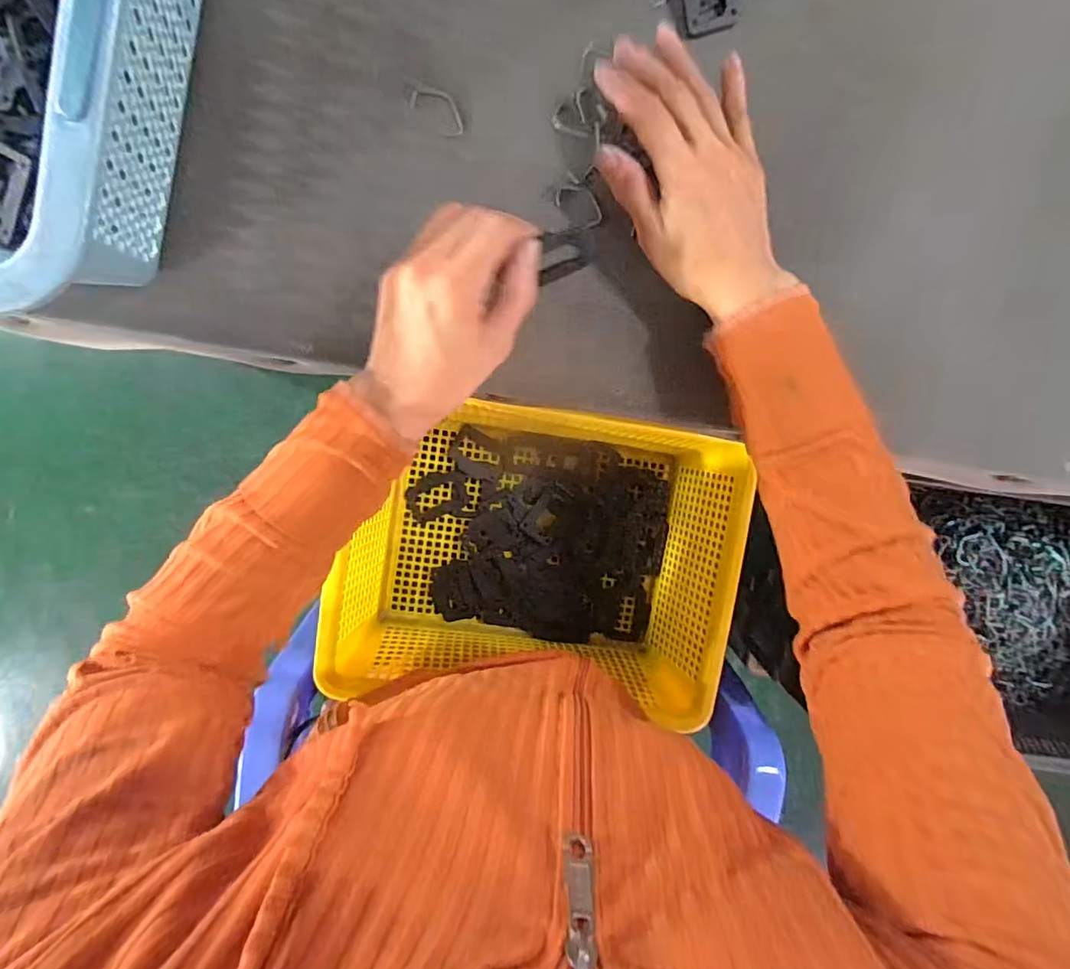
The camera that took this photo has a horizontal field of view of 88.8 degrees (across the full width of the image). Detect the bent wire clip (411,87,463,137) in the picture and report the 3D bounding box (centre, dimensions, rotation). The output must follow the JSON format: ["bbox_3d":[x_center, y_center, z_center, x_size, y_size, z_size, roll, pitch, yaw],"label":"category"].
[{"bbox_3d":[-0.057,-0.223,0.325,0.035,0.004,0.020,42,94,-9],"label":"bent wire clip"}]

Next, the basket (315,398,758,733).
[{"bbox_3d":[0.009,0.052,0.450,0.288,0.102,0.212,10,97,-4],"label":"basket"}]

